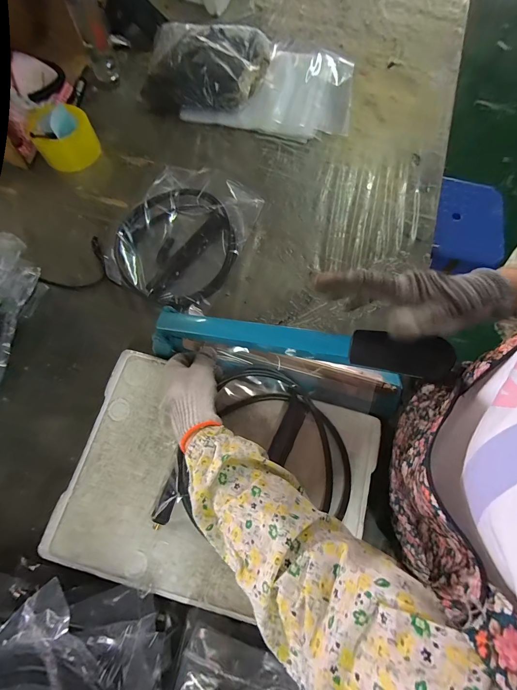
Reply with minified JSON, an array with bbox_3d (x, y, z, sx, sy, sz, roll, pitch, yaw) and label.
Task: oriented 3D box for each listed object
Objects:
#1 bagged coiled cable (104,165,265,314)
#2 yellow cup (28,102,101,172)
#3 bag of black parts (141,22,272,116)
[{"bbox_3d":[-0.146,-0.214,0.581,0.224,0.035,0.286,22,73,5],"label":"bagged coiled cable"},{"bbox_3d":[-0.409,-0.440,0.631,0.114,0.075,0.114,1,72,-2],"label":"yellow cup"},{"bbox_3d":[-0.118,-0.625,0.686,0.264,0.082,0.203,8,72,0],"label":"bag of black parts"}]

